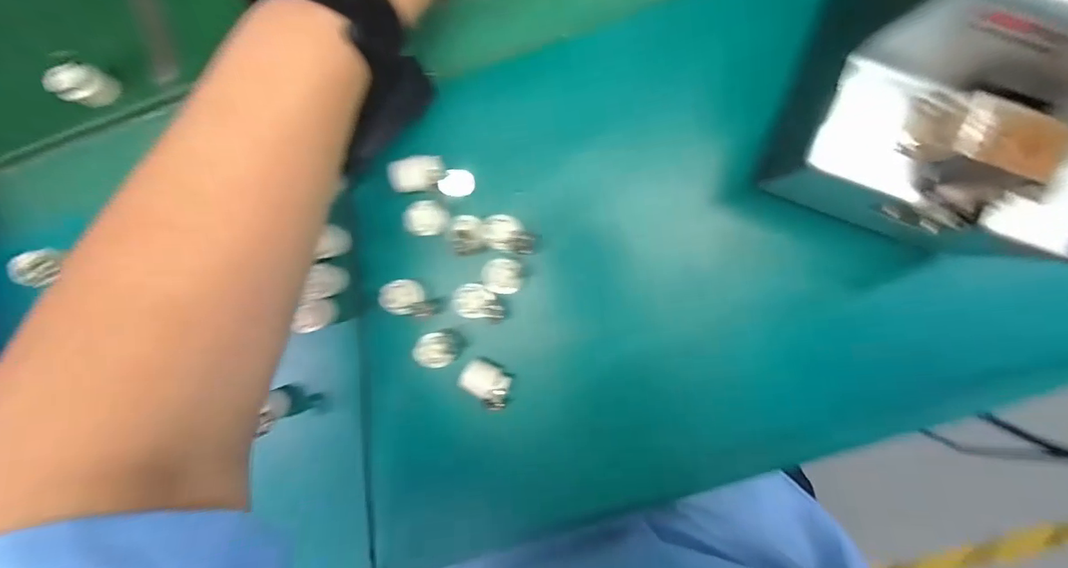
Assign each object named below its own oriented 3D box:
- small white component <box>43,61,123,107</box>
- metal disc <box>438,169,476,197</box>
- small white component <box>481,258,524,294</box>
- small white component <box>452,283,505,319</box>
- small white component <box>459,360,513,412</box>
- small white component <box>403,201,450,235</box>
[{"bbox_3d":[-0.303,-0.135,0.335,0.020,0.043,0.028,-36,101,23],"label":"small white component"},{"bbox_3d":[-0.050,-0.065,0.323,0.021,0.007,0.020,0,90,6],"label":"metal disc"},{"bbox_3d":[-0.019,-0.005,0.306,0.022,0.013,0.021,-6,89,6],"label":"small white component"},{"bbox_3d":[-0.033,0.011,0.308,0.030,0.011,0.021,4,90,6],"label":"small white component"},{"bbox_3d":[-0.030,0.063,0.313,0.031,0.011,0.023,31,93,5],"label":"small white component"},{"bbox_3d":[-0.065,-0.040,0.305,0.022,0.013,0.021,0,90,6],"label":"small white component"}]

